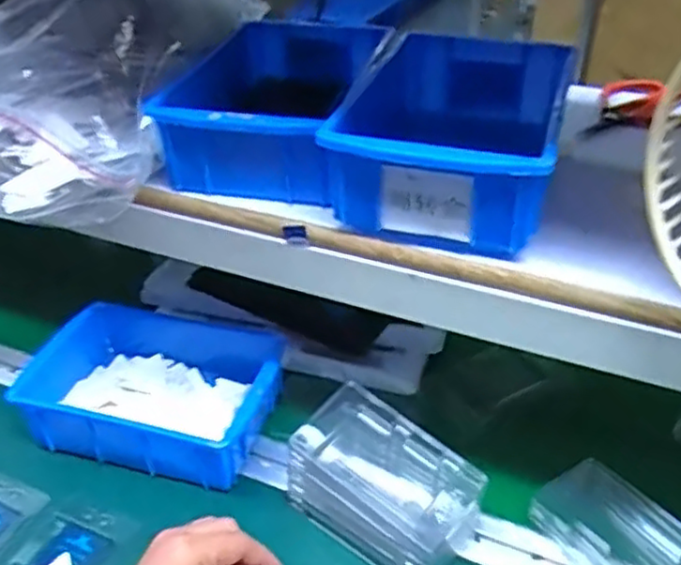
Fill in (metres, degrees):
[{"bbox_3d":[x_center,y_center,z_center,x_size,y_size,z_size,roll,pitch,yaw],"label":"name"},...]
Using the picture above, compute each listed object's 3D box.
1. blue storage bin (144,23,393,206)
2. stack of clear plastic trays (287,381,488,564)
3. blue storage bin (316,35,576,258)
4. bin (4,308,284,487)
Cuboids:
[{"bbox_3d":[-0.041,-0.131,0.521,0.123,0.063,0.195,9,38,13],"label":"blue storage bin"},{"bbox_3d":[0.031,0.152,0.523,0.135,0.072,0.081,25,44,31],"label":"stack of clear plastic trays"},{"bbox_3d":[0.073,-0.100,0.469,0.132,0.069,0.184,10,38,15],"label":"blue storage bin"},{"bbox_3d":[-0.154,0.091,0.619,0.203,0.066,0.149,11,38,16],"label":"bin"}]

